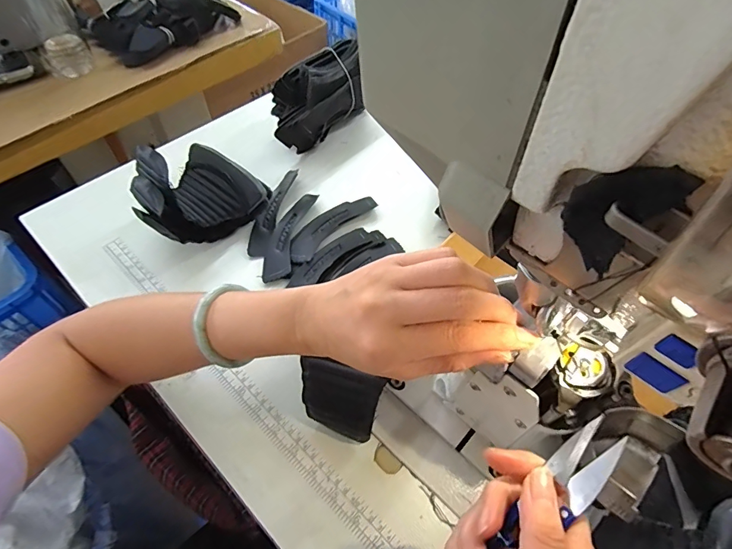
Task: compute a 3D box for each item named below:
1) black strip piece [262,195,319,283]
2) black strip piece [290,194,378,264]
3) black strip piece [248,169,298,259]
[{"bbox_3d":[-0.092,-0.047,0.499,0.035,0.004,0.135,10,57,7],"label":"black strip piece"},{"bbox_3d":[-0.042,-0.061,0.513,0.041,0.012,0.135,39,64,23],"label":"black strip piece"},{"bbox_3d":[-0.116,-0.079,0.520,0.028,0.009,0.141,10,57,7],"label":"black strip piece"}]

